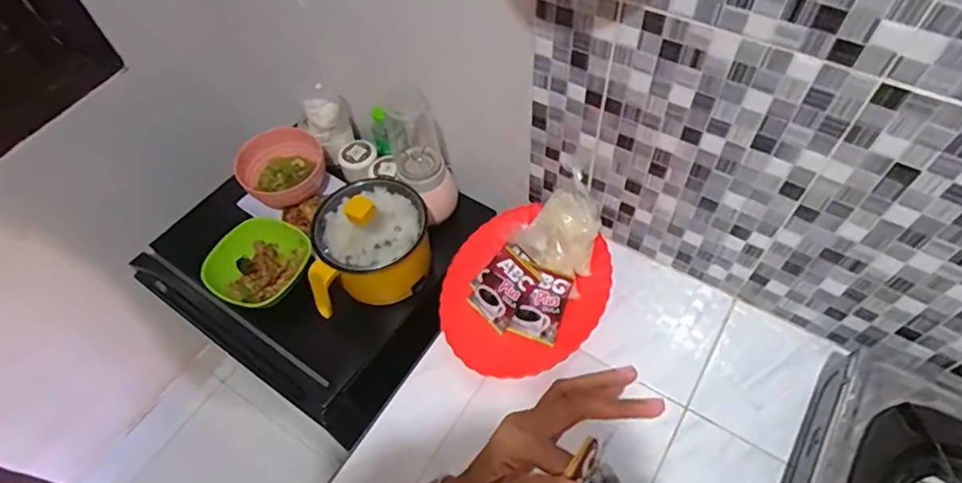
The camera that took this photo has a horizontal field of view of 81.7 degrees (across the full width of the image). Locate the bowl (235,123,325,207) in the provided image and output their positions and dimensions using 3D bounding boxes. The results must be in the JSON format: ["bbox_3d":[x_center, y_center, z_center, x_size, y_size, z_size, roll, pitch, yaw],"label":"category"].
[{"bbox_3d":[-0.347,-0.130,0.973,0.140,0.070,0.149,-2,56,3],"label":"bowl"}]

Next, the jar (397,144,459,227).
[{"bbox_3d":[-0.090,-0.095,0.918,0.083,0.108,0.084,-2,56,3],"label":"jar"}]

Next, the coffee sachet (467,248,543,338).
[{"bbox_3d":[0.030,0.070,0.805,0.079,0.020,0.104,46,107,27],"label":"coffee sachet"}]

